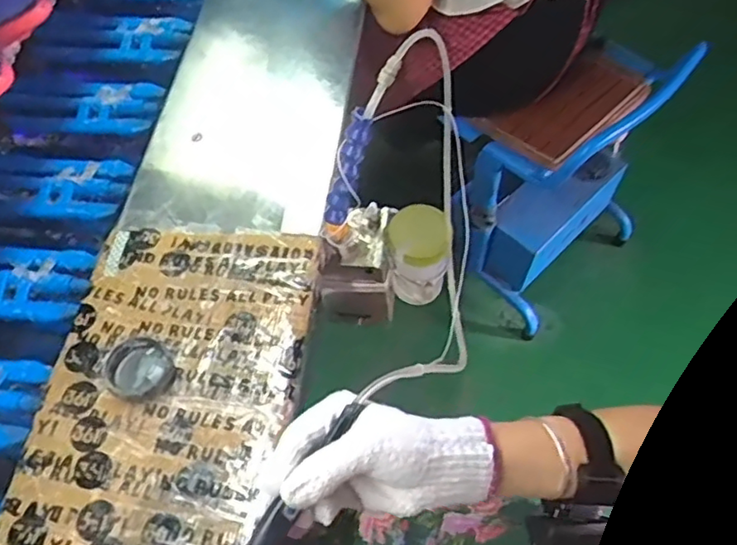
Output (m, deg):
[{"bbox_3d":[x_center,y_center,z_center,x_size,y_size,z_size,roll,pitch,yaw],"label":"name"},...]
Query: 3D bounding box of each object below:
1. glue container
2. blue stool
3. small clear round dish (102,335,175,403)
[{"bbox_3d":[0.061,-0.020,0.753,0.072,0.083,0.088,-2,58,3],"label":"glue container"},{"bbox_3d":[0.383,-0.189,1.271,0.305,0.514,0.396,35,66,22],"label":"blue stool"},{"bbox_3d":[-0.224,0.094,0.617,0.063,0.024,0.061,0,60,1],"label":"small clear round dish"}]

